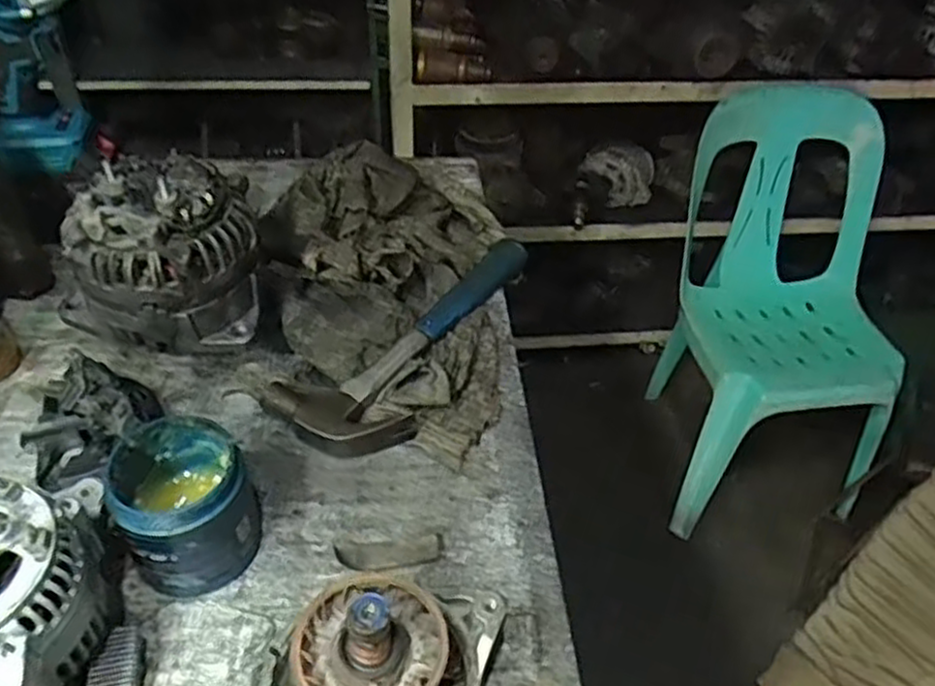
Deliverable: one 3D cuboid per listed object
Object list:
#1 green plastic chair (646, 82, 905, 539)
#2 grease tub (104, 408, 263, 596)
[{"bbox_3d":[0.646,-0.075,1.557,0.408,0.750,0.558,6,43,3],"label":"green plastic chair"},{"bbox_3d":[-0.204,0.116,0.552,0.087,0.096,0.098,-13,46,-16],"label":"grease tub"}]

